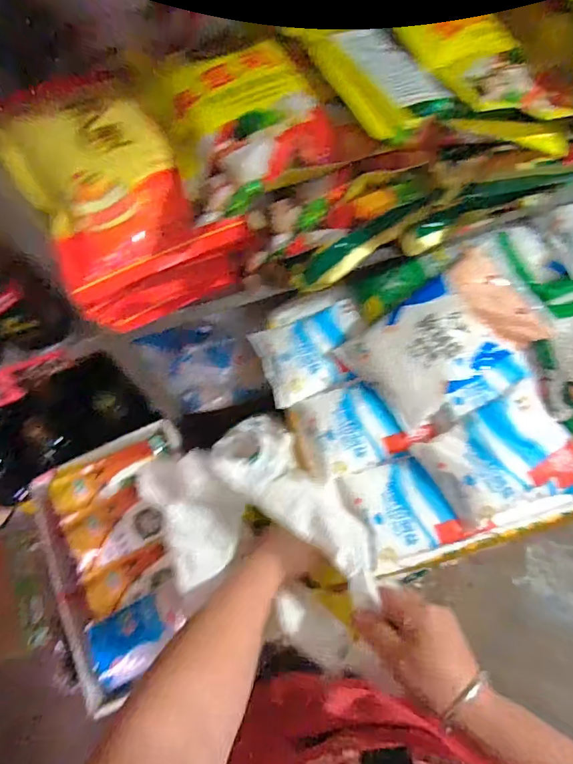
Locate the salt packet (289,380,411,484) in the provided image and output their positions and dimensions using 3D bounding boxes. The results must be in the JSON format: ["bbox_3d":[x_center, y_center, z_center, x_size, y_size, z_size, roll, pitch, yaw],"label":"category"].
[{"bbox_3d":[0.074,0.060,0.628,0.134,0.023,0.110,-24,72,11],"label":"salt packet"}]

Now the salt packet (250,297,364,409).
[{"bbox_3d":[0.039,-0.042,0.668,0.150,0.029,0.115,-21,70,-5],"label":"salt packet"}]

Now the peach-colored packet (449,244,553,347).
[{"bbox_3d":[0.254,-0.099,0.591,0.058,0.019,0.138,-28,71,-8],"label":"peach-colored packet"}]

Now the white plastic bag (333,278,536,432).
[{"bbox_3d":[0.178,-0.028,0.602,0.167,0.046,0.167,-42,76,14],"label":"white plastic bag"}]

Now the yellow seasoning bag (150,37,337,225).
[{"bbox_3d":[-0.041,-0.227,0.409,0.127,0.031,0.177,-21,70,-5],"label":"yellow seasoning bag"}]

